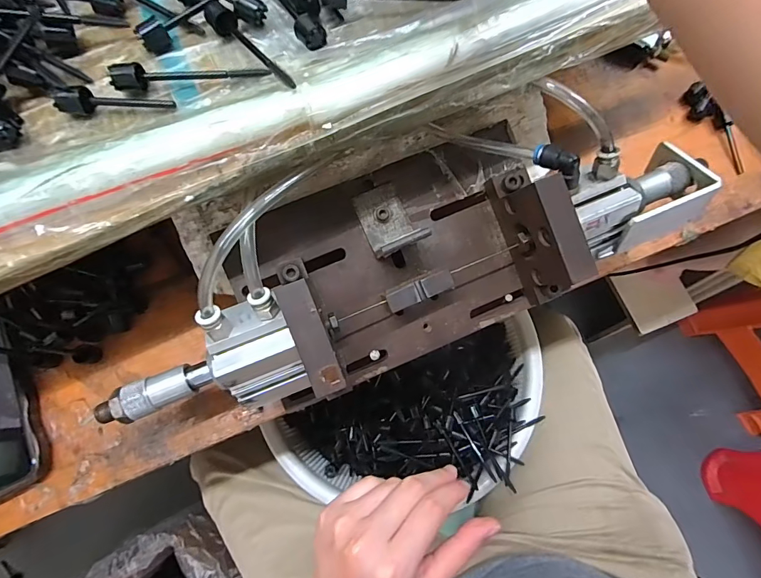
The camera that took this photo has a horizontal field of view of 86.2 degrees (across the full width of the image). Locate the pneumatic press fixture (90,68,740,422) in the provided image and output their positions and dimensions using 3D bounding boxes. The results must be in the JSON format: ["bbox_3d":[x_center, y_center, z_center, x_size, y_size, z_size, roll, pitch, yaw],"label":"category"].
[{"bbox_3d":[0.014,-0.036,0.305,0.433,0.113,0.164,-23,76,-6],"label":"pneumatic press fixture"}]

